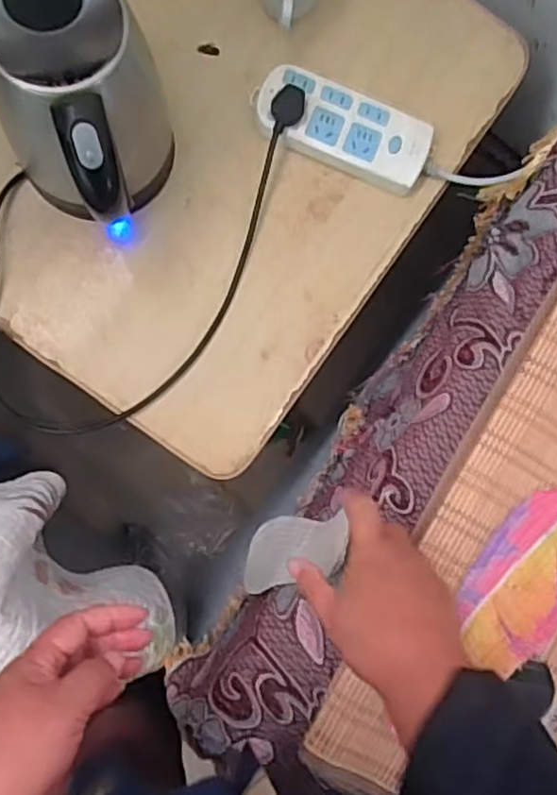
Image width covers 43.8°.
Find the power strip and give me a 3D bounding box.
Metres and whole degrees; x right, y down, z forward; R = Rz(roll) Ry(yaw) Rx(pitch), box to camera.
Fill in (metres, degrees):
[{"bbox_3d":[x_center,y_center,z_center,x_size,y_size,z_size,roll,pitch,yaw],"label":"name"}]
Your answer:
[{"bbox_3d":[0.067,-0.280,0.726,0.182,0.033,0.082,22,87,-6],"label":"power strip"}]

